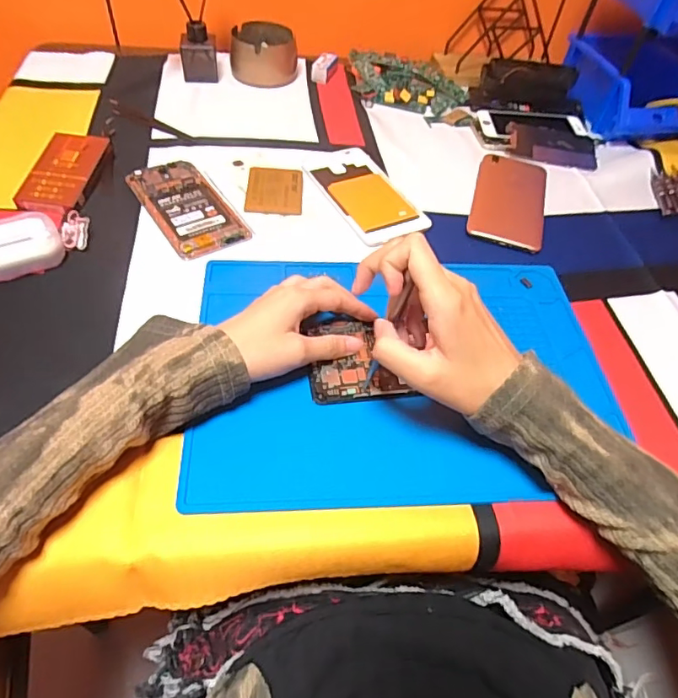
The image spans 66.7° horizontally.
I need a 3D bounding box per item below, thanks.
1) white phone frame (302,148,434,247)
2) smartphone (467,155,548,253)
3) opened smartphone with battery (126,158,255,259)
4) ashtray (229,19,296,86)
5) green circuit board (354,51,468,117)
[{"bbox_3d":[0.025,-0.167,0.541,0.083,0.007,0.157,-21,57,-21],"label":"white phone frame"},{"bbox_3d":[0.183,-0.162,0.550,0.076,0.006,0.154,15,52,6],"label":"smartphone"},{"bbox_3d":[-0.147,-0.139,0.496,0.069,0.006,0.136,-26,59,-24],"label":"opened smartphone with battery"},{"bbox_3d":[-0.099,-0.389,0.680,0.086,0.047,0.088,-2,52,-8],"label":"ashtray"},{"bbox_3d":[0.089,-0.350,0.681,0.157,0.025,0.091,12,52,4],"label":"green circuit board"}]

